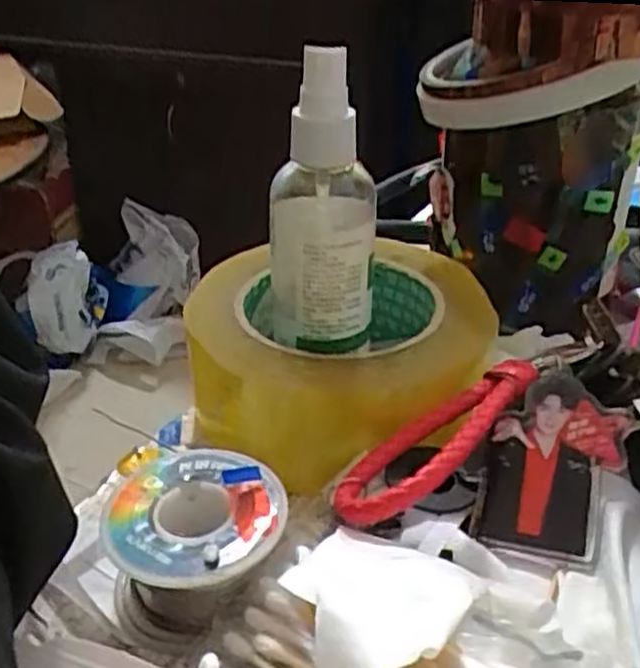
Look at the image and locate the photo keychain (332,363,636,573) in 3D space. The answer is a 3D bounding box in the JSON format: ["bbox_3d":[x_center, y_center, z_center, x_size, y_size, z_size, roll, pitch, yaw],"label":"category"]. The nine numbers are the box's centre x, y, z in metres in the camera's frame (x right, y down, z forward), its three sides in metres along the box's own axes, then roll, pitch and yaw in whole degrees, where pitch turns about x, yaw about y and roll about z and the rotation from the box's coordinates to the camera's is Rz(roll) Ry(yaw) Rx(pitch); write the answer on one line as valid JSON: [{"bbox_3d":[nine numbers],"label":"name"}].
[{"bbox_3d":[0.075,0.040,0.248,0.039,0.005,0.069,7,52,34],"label":"photo keychain"}]

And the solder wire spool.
[{"bbox_3d":[-0.037,0.064,0.238,0.051,0.034,0.052,-1,31,0],"label":"solder wire spool"}]

